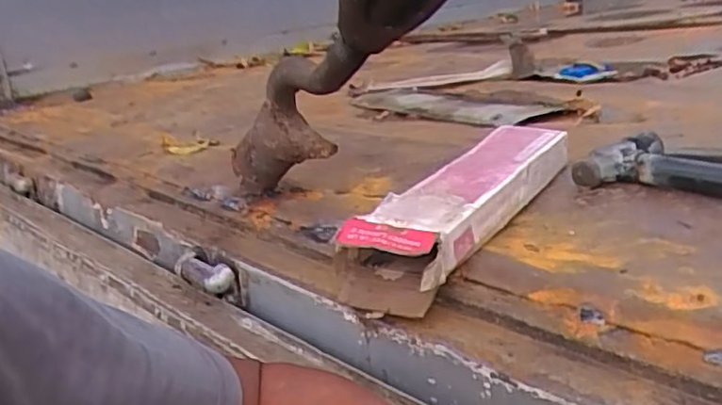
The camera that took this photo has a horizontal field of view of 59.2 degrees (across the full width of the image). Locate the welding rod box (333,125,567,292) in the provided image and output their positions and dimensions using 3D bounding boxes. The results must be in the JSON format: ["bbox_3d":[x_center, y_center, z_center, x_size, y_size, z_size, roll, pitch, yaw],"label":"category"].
[{"bbox_3d":[0.101,-0.007,0.570,0.083,0.053,0.333,6,22,33],"label":"welding rod box"}]

